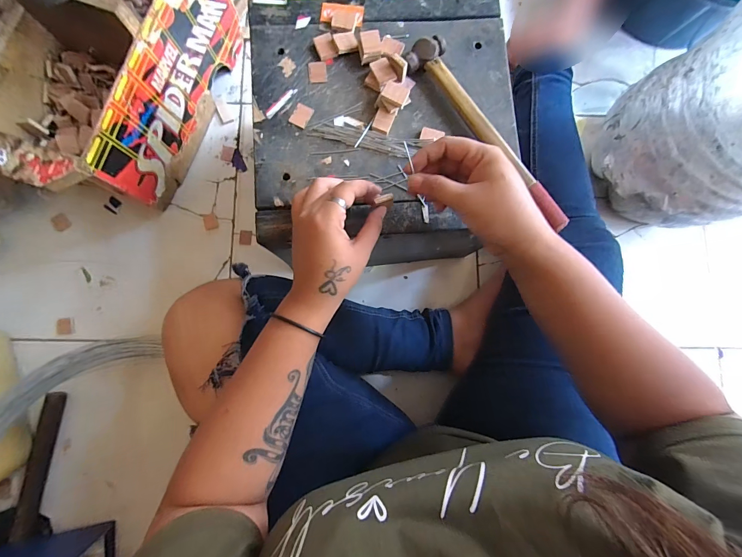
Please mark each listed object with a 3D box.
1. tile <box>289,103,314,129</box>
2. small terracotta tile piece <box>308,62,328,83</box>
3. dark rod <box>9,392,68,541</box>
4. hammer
[{"bbox_3d":[-0.073,-0.171,0.346,0.019,0.004,0.025,26,83,1],"label":"tile"},{"bbox_3d":[-0.057,-0.221,0.353,0.019,0.004,0.023,-5,84,-2],"label":"small terracotta tile piece"},{"bbox_3d":[-0.481,0.268,0.481,0.025,0.022,0.195,7,83,-1],"label":"dark rod"},{"bbox_3d":[0.119,-0.147,0.340,0.044,0.022,0.234,-34,86,-5],"label":"hammer"}]

